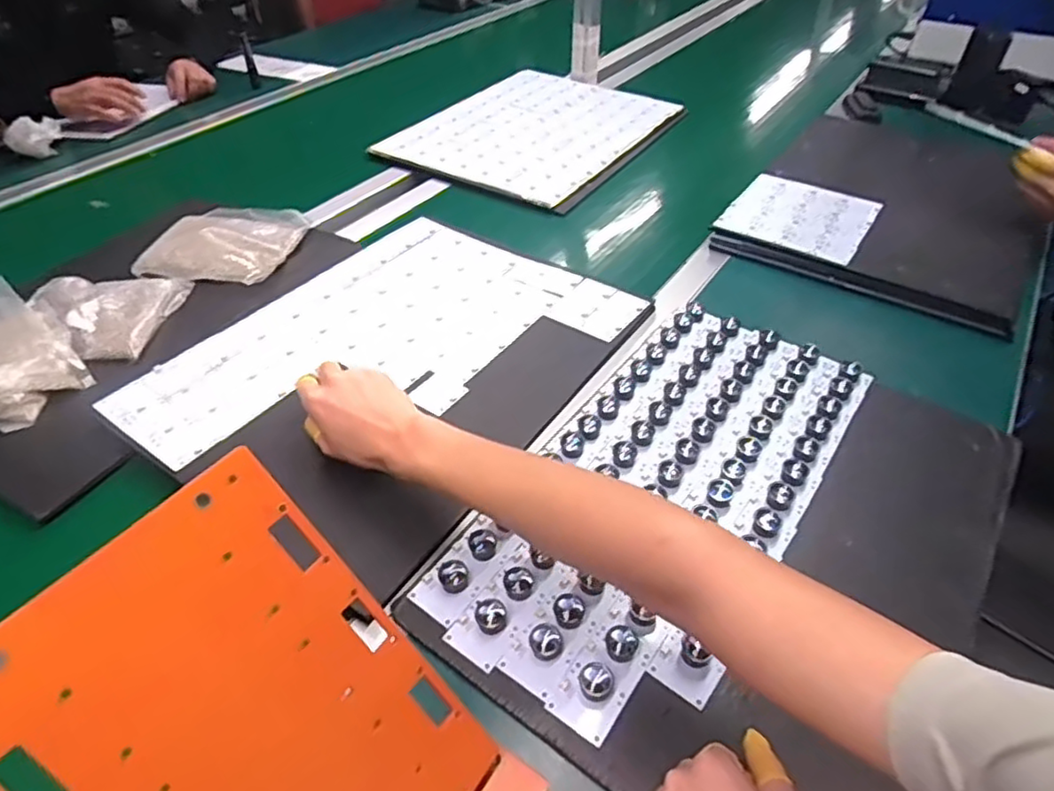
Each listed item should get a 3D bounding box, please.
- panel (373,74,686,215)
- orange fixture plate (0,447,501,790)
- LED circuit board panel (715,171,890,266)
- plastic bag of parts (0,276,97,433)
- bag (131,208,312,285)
[{"bbox_3d":[0.011,-0.480,1.162,0.387,0.016,0.482,25,49,23],"label":"panel"},{"bbox_3d":[-0.125,0.162,0.313,0.007,0.228,0.153,-19,20,50],"label":"orange fixture plate"},{"bbox_3d":[0.378,-0.251,0.898,0.176,0.010,0.174,27,54,23],"label":"LED circuit board panel"},{"bbox_3d":[-0.543,-0.043,0.669,0.171,0.049,0.117,32,52,28],"label":"plastic bag of parts"},{"bbox_3d":[-0.396,-0.206,0.854,0.175,0.022,0.179,5,44,5],"label":"bag"}]

